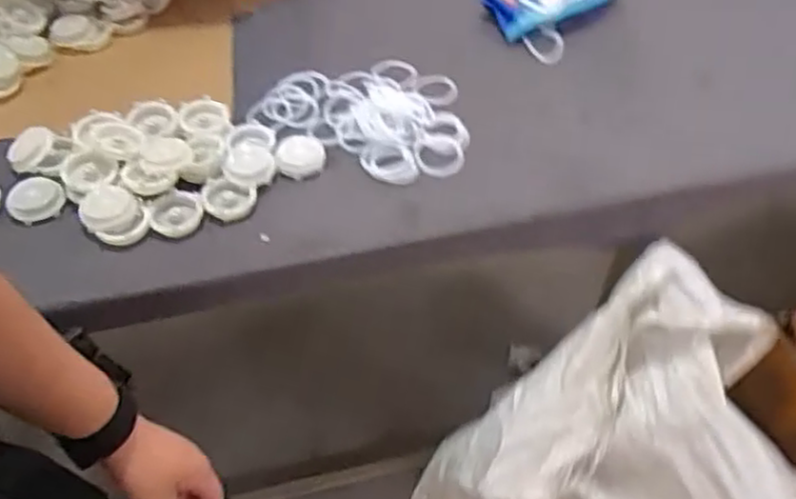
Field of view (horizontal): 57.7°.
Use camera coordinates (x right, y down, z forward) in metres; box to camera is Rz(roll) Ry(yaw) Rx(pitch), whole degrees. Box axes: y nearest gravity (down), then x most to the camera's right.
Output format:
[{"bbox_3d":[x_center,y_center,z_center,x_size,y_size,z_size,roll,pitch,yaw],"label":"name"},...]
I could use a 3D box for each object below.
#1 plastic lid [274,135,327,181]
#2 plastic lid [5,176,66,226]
[{"bbox_3d":[-0.113,-0.108,0.840,0.054,0.019,0.052,5,52,4],"label":"plastic lid"},{"bbox_3d":[-0.397,-0.056,0.792,0.058,0.014,0.058,0,52,0],"label":"plastic lid"}]

